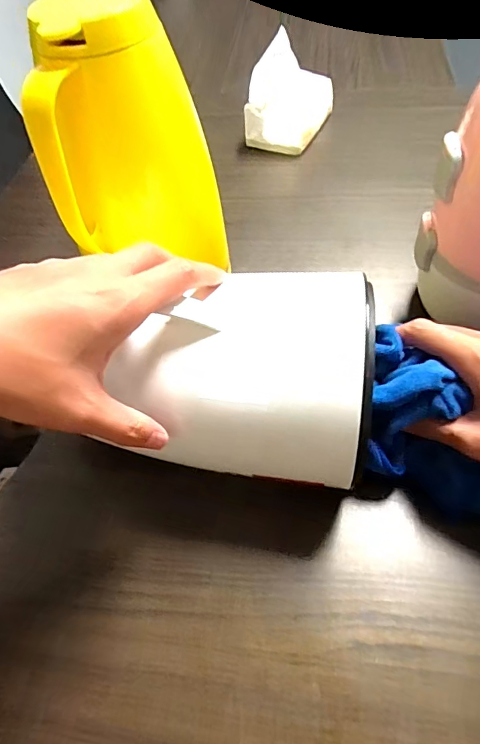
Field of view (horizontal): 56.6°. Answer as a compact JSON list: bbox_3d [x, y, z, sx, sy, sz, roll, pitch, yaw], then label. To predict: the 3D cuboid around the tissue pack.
[{"bbox_3d":[0.077,-0.417,0.675,0.094,0.112,0.137,22,56,20],"label":"tissue pack"}]

